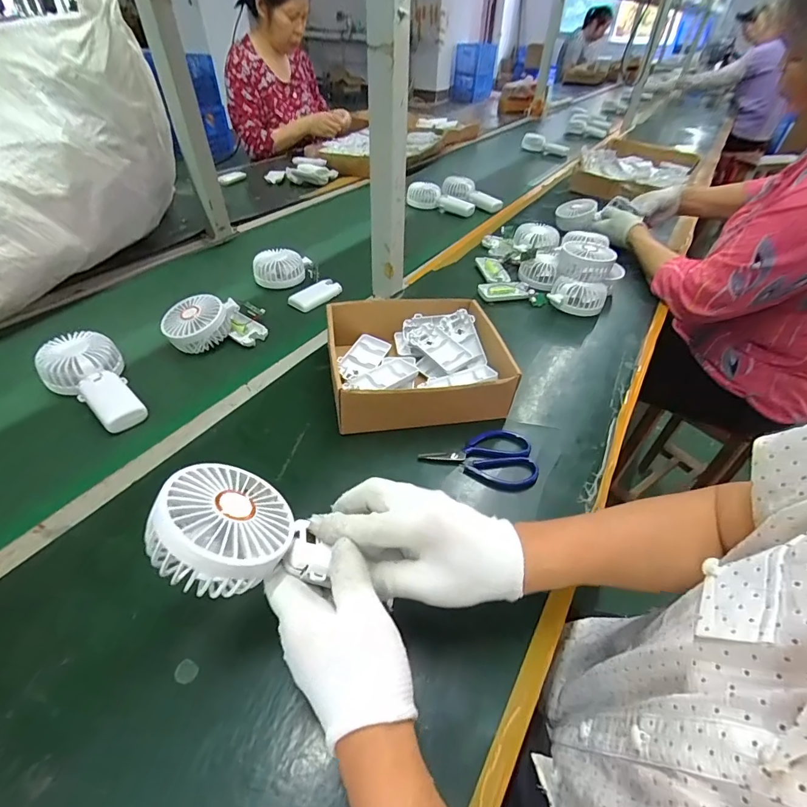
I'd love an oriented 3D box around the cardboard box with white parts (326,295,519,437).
[{"bbox_3d":[0.015,-0.053,0.547,0.209,0.072,0.186,-5,43,-12],"label":"cardboard box with white parts"}]

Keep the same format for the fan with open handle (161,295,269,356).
[{"bbox_3d":[-0.273,-0.118,0.614,0.135,0.058,0.069,-16,46,-23],"label":"fan with open handle"}]

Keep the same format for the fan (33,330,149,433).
[{"bbox_3d":[-0.378,-0.029,0.515,0.087,0.048,0.162,-31,53,-34],"label":"fan"}]

